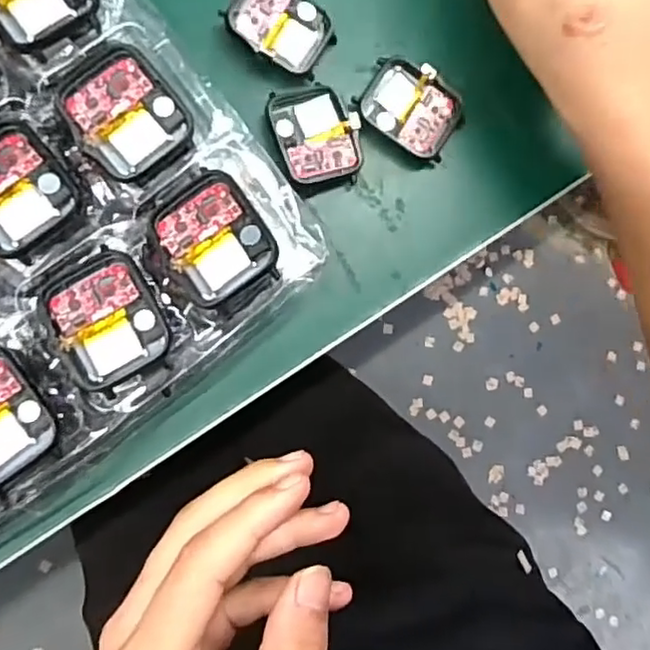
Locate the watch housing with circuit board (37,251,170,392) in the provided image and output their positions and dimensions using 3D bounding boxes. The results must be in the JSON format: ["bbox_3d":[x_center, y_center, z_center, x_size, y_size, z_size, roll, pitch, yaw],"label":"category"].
[{"bbox_3d":[-0.078,-0.002,0.229,0.037,0.007,0.043,-26,92,-9],"label":"watch housing with circuit board"}]

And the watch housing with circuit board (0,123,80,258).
[{"bbox_3d":[-0.112,-0.049,0.231,0.037,0.004,0.044,-36,93,-9],"label":"watch housing with circuit board"}]

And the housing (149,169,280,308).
[{"bbox_3d":[-0.041,-0.033,0.235,0.036,0.006,0.046,-30,86,5],"label":"housing"}]

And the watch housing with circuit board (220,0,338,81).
[{"bbox_3d":[-0.020,-0.135,0.292,0.046,0.011,0.037,30,84,-7],"label":"watch housing with circuit board"}]

